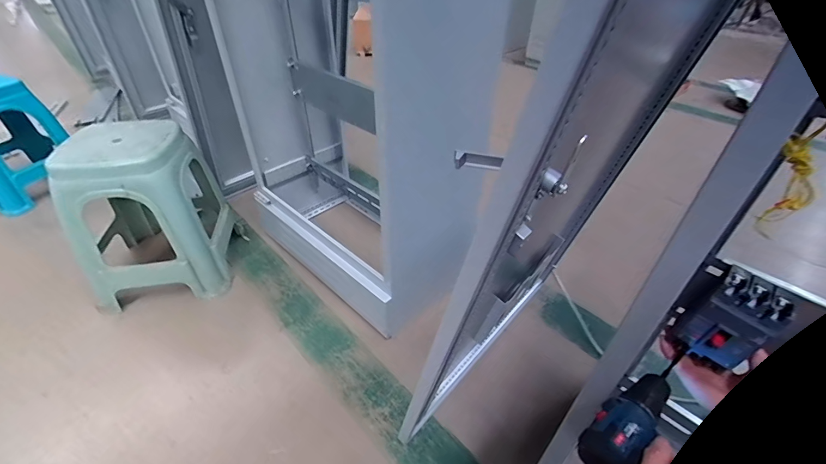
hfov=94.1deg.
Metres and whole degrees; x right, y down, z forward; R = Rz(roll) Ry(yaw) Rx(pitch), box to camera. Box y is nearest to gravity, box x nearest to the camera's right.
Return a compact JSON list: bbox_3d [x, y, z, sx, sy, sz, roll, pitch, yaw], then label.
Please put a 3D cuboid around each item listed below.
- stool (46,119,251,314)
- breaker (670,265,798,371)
[{"bbox_3d":[-0.802,-0.057,1.189,0.351,0.468,0.327,-7,41,-8],"label":"stool"},{"bbox_3d":[0.421,0.120,0.509,0.074,0.118,0.078,-24,46,-27],"label":"breaker"}]

